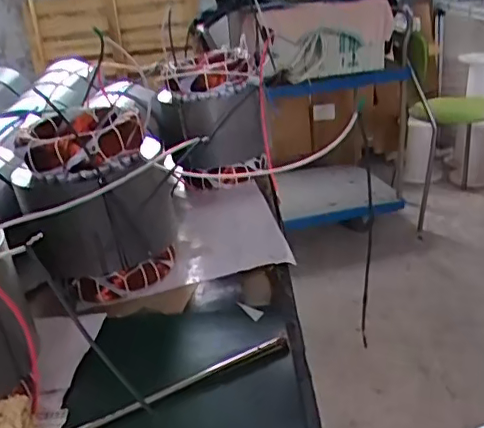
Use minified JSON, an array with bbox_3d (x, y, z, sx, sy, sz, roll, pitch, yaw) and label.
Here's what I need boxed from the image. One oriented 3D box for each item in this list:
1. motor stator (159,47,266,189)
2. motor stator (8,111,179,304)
[{"bbox_3d":[-0.042,-0.146,0.843,0.139,0.175,0.130,-4,26,-2],"label":"motor stator"},{"bbox_3d":[-0.152,-0.014,0.608,0.152,0.170,0.152,-7,26,-9],"label":"motor stator"}]

